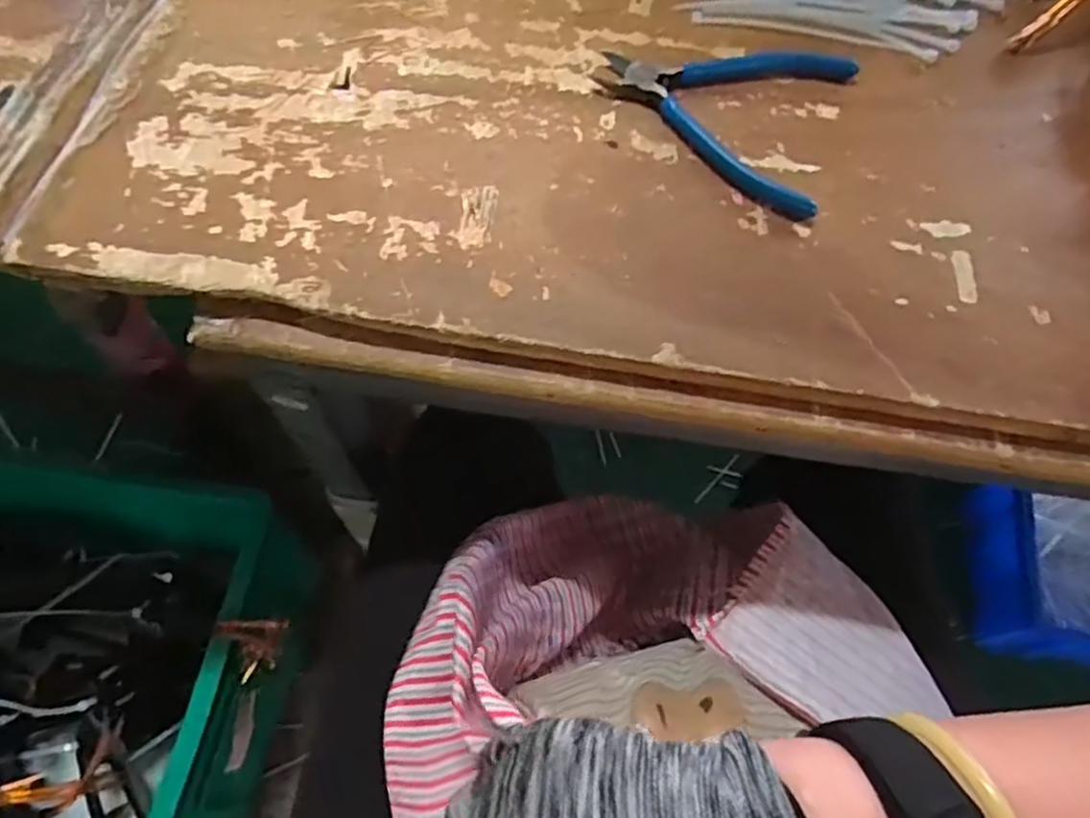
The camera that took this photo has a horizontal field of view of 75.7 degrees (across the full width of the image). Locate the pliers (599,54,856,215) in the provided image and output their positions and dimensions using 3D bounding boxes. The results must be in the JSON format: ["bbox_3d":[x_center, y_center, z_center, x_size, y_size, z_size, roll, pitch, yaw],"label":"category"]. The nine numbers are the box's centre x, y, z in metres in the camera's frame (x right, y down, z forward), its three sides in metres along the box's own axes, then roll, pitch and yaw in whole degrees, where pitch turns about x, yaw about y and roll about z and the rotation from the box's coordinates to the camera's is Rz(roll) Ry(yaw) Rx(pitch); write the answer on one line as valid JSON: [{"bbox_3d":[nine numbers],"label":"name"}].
[{"bbox_3d":[0.099,-0.178,0.399,0.136,0.010,0.127,21,65,8],"label":"pliers"}]

